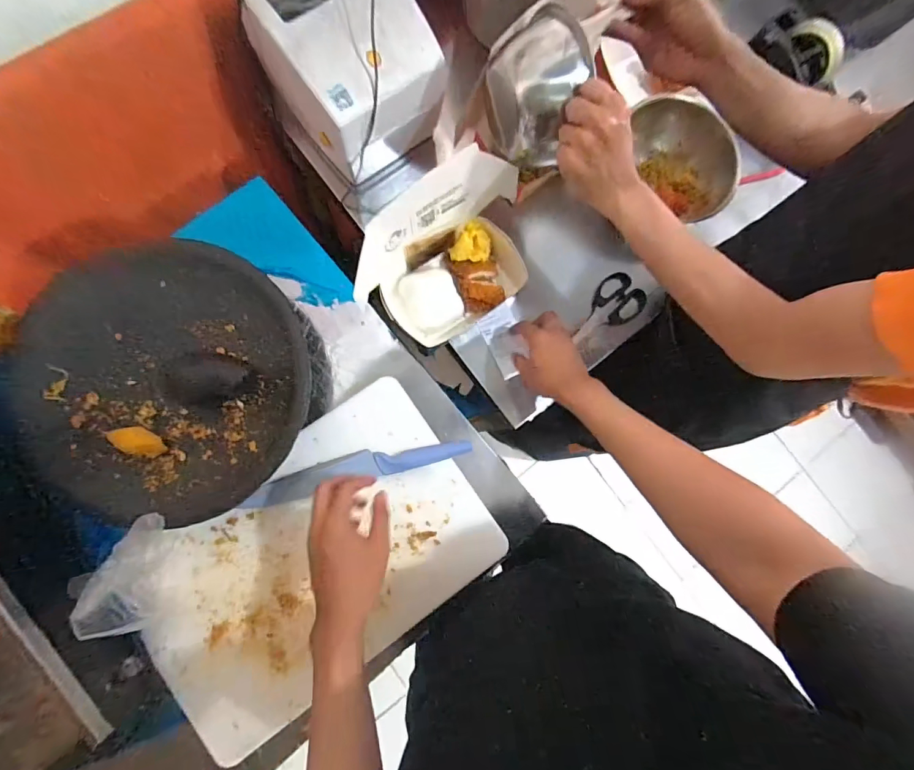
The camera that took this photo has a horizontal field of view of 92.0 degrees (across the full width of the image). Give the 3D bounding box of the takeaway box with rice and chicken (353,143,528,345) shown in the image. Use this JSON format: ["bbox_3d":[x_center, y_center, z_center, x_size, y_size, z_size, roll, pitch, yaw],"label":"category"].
[{"bbox_3d":[-0.018,-0.157,0.582,0.225,0.155,0.145,-38,87,-8],"label":"takeaway box with rice and chicken"}]

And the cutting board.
[{"bbox_3d":[-0.184,0.228,0.579,0.436,0.022,0.289,-35,87,-8],"label":"cutting board"}]

